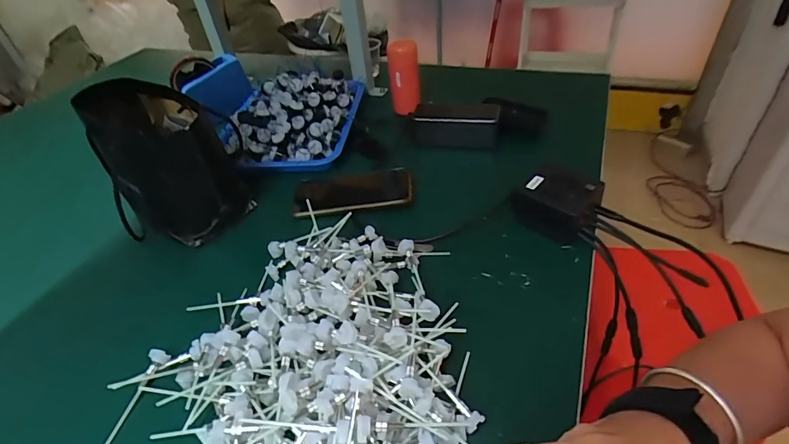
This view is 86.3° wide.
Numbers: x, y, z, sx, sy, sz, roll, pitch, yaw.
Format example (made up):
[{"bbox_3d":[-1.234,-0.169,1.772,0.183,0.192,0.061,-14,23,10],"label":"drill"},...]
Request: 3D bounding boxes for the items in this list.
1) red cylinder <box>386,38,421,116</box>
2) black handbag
[{"bbox_3d":[0.017,-0.240,0.701,0.052,0.116,0.039,-4,43,2],"label":"red cylinder"},{"bbox_3d":[-0.298,-0.080,0.544,0.150,0.159,0.203,-33,49,-26],"label":"black handbag"}]

